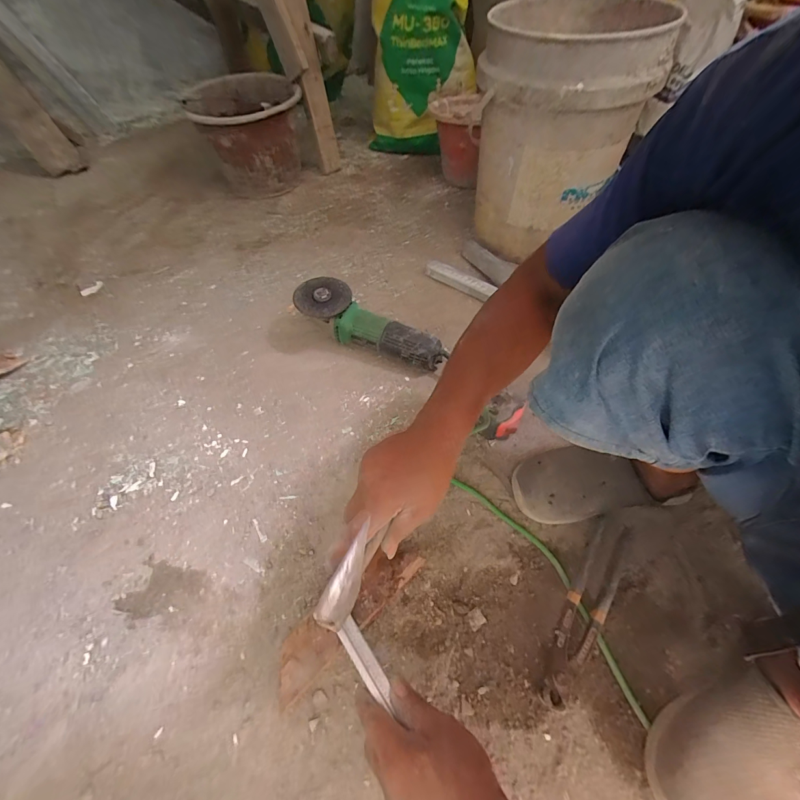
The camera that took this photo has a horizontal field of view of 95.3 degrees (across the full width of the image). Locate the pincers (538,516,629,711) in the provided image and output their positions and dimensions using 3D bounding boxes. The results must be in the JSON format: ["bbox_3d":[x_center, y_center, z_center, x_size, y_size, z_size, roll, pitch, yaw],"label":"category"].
[{"bbox_3d":[0.220,0.240,0.430,0.046,0.023,0.225,31,59,19],"label":"pincers"}]

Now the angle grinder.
[{"bbox_3d":[-0.054,-0.121,0.637,0.269,0.090,0.092,26,57,15],"label":"angle grinder"}]

